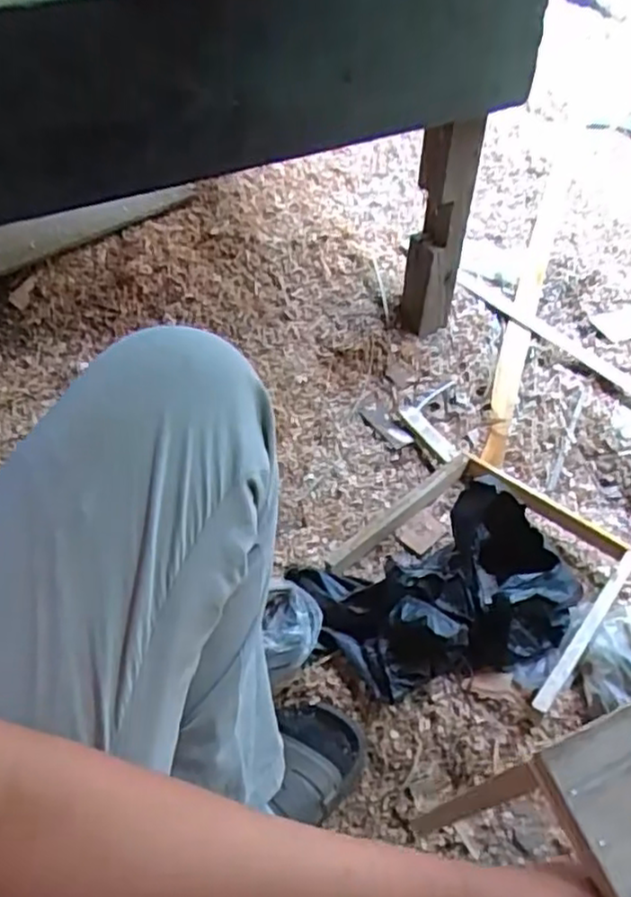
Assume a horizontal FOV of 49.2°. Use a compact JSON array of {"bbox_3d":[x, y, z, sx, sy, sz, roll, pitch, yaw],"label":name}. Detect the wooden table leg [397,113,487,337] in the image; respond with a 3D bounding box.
[{"bbox_3d":[0.173,-0.299,0.987,0.078,0.330,0.063,9,50,7],"label":"wooden table leg"}]

